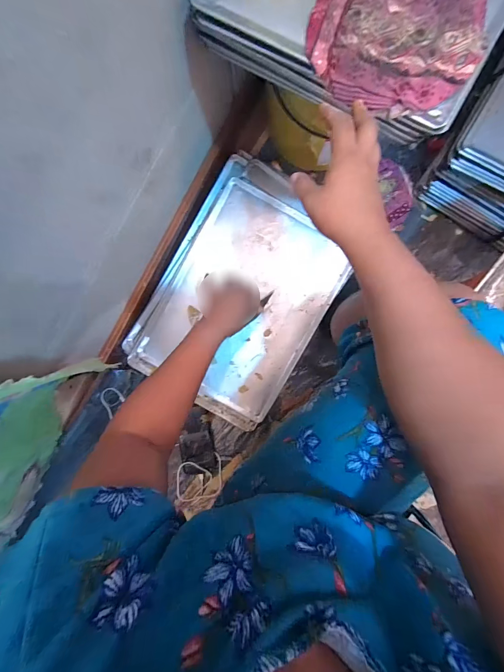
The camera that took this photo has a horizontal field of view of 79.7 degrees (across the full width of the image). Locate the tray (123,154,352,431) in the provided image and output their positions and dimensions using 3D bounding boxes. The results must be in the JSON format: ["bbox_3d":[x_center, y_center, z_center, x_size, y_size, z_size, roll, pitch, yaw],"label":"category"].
[{"bbox_3d":[-0.022,-0.100,0.687,0.372,0.042,0.536,31,91,2],"label":"tray"}]

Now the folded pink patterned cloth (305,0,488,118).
[{"bbox_3d":[0.152,-0.327,0.318,0.172,0.022,0.162,17,91,2],"label":"folded pink patterned cloth"}]

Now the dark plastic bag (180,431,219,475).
[{"bbox_3d":[-0.140,0.302,0.777,0.080,0.021,0.102,-16,89,2],"label":"dark plastic bag"}]

